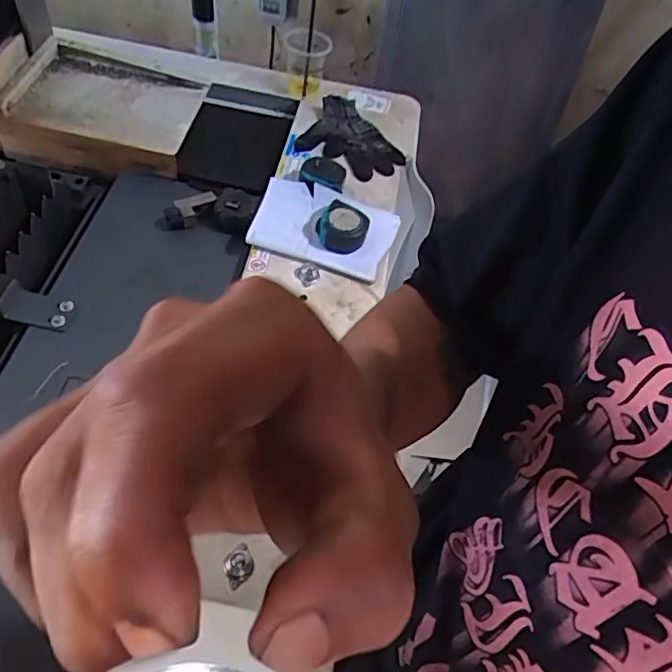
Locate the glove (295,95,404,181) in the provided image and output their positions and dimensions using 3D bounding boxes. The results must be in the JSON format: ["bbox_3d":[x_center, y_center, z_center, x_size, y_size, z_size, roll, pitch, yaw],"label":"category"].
[{"bbox_3d":[0.017,-0.349,1.068,0.164,0.040,0.203,-31,63,-27],"label":"glove"}]

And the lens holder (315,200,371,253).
[{"bbox_3d":[0.010,-0.167,0.904,0.076,0.046,0.079,10,52,-1],"label":"lens holder"}]

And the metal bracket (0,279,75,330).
[{"bbox_3d":[-0.399,-0.041,0.789,0.086,0.031,0.055,13,52,1],"label":"metal bracket"}]

